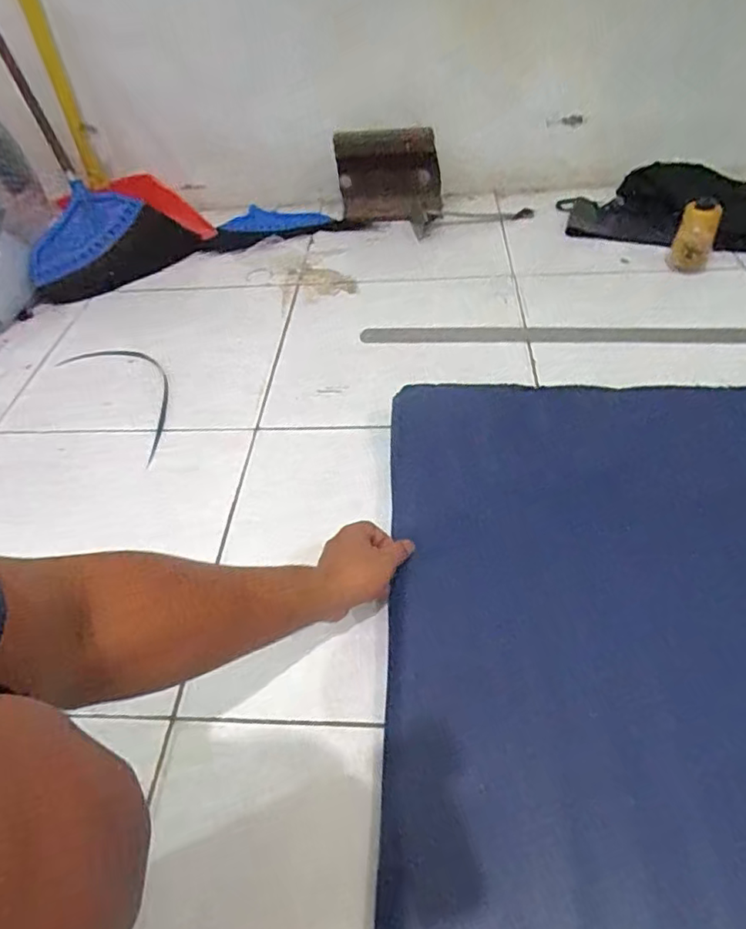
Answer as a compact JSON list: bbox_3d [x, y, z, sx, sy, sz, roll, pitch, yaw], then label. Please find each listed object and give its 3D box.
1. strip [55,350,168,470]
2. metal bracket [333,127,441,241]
[{"bbox_3d":[-0.378,-0.117,0.919,0.123,0.013,0.346,-34,51,-24],"label":"strip"},{"bbox_3d":[0.038,-0.648,1.348,0.227,0.236,0.020,-1,50,7],"label":"metal bracket"}]

